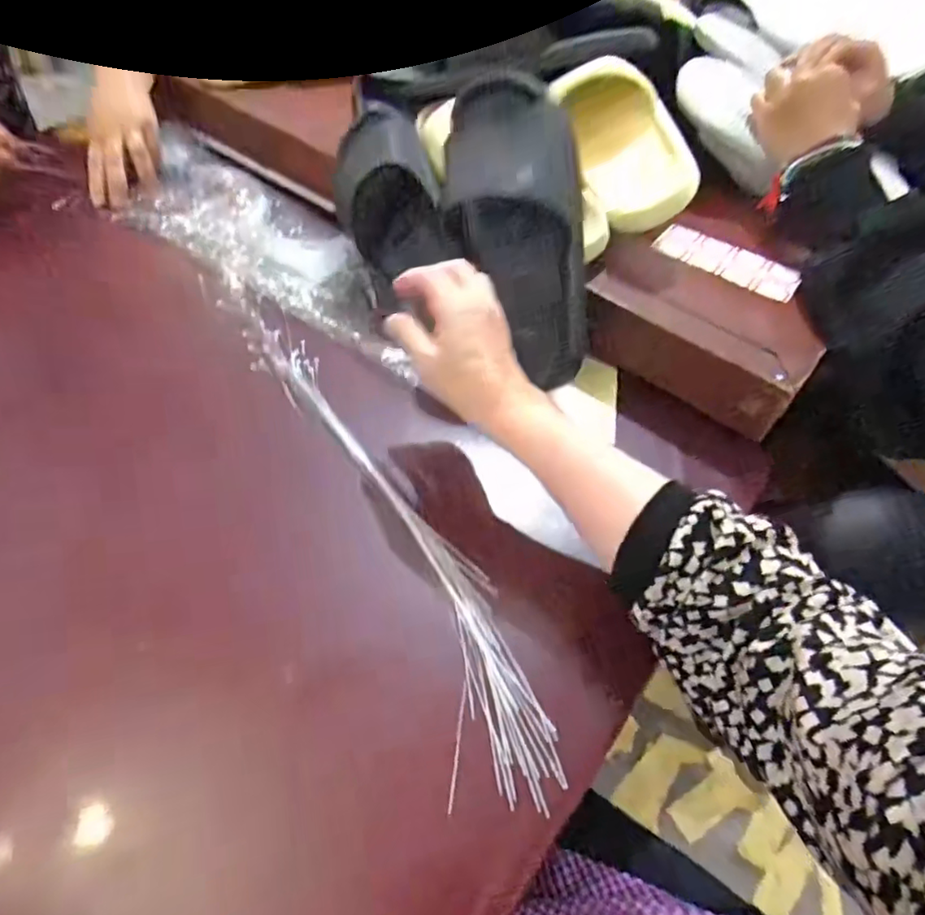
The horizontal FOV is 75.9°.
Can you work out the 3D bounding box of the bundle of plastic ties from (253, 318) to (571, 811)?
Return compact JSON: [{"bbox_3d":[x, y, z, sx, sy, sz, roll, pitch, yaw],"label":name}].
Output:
[{"bbox_3d":[-0.062,0.041,0.464,0.080,0.013,0.450,-20,57,-20],"label":"bundle of plastic ties"}]

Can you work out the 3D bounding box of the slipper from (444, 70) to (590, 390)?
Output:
[{"bbox_3d":[0.052,-0.196,0.508,0.097,0.073,0.261,-17,94,-18],"label":"slipper"}]

